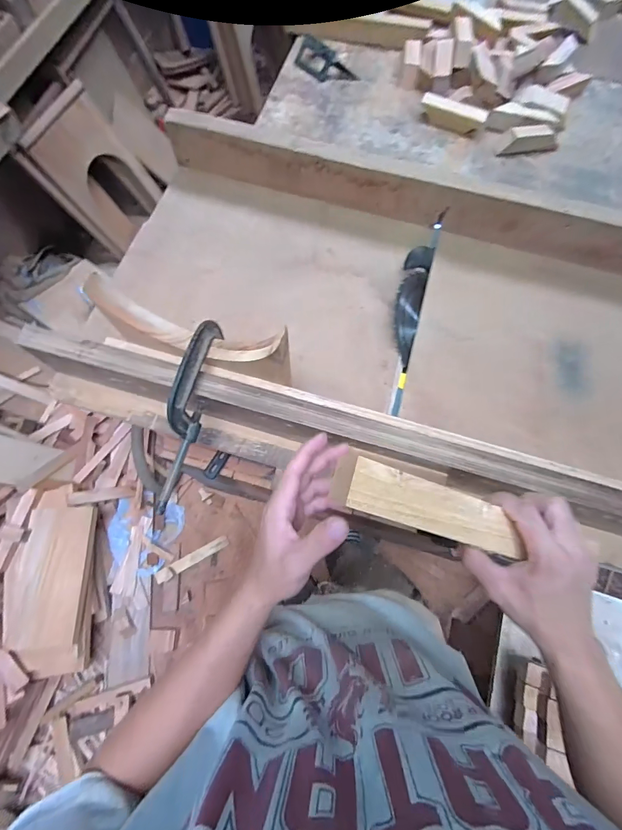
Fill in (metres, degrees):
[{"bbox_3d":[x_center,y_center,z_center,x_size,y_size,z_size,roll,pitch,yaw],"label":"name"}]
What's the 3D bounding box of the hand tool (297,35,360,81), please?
[{"bbox_3d":[0.042,-0.947,0.988,0.180,0.048,0.085,21,72,5],"label":"hand tool"}]

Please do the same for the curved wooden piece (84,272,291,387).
[{"bbox_3d":[-0.152,-0.102,0.515,0.258,0.116,0.041,16,72,3],"label":"curved wooden piece"}]

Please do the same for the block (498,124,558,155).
[{"bbox_3d":[0.531,-0.682,0.920,0.146,0.056,0.042,-13,73,-6],"label":"block"}]

